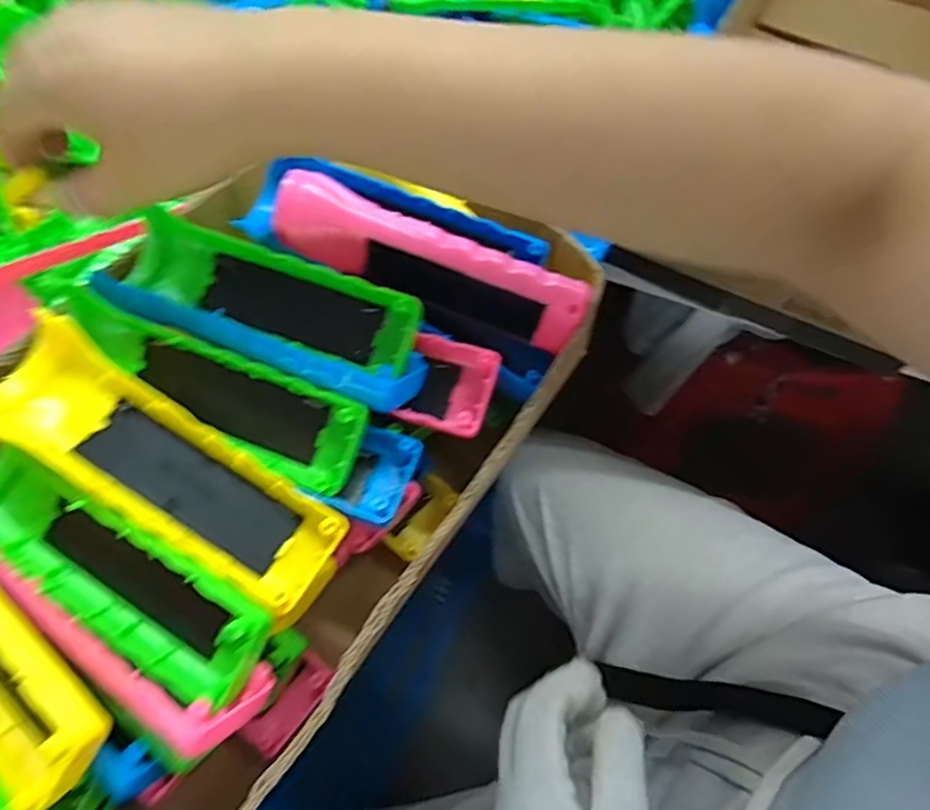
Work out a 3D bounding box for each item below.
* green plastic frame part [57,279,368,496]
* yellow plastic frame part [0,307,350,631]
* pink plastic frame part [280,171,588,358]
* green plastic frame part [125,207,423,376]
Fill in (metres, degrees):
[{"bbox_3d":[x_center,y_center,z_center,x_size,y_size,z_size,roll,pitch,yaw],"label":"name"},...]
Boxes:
[{"bbox_3d":[-0.115,-0.010,0.277,0.152,0.022,0.043,25,99,6],"label":"green plastic frame part"},{"bbox_3d":[-0.119,0.026,0.249,0.151,0.020,0.047,34,66,2],"label":"yellow plastic frame part"},{"bbox_3d":[-0.017,-0.069,0.309,0.153,0.029,0.032,21,62,-1],"label":"pink plastic frame part"},{"bbox_3d":[-0.091,-0.051,0.295,0.147,0.022,0.040,20,93,14],"label":"green plastic frame part"}]

